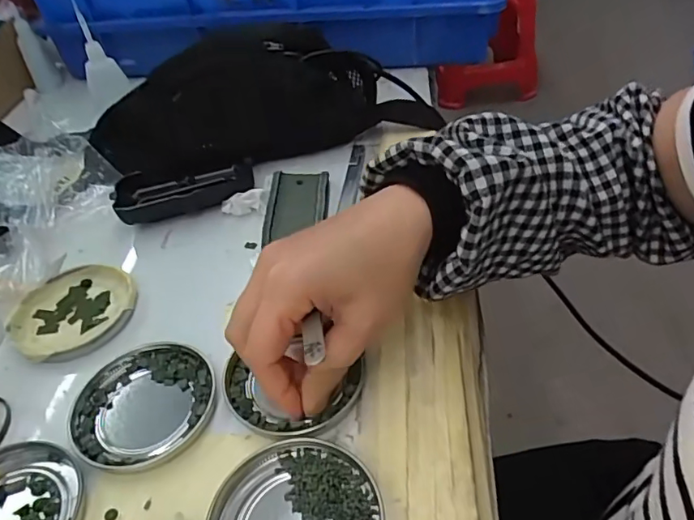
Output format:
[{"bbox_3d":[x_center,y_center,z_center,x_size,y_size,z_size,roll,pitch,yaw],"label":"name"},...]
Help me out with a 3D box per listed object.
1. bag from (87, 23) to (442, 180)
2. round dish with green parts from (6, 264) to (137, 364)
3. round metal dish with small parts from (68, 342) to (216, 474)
[{"bbox_3d":[-0.080,-0.148,0.478,0.283,0.095,0.106,-17,43,-12],"label":"bag"},{"bbox_3d":[-0.185,0.034,0.359,0.077,0.014,0.078,-4,42,3],"label":"round dish with green parts"},{"bbox_3d":[-0.116,0.080,0.301,0.078,0.008,0.077,-4,42,3],"label":"round metal dish with small parts"}]

